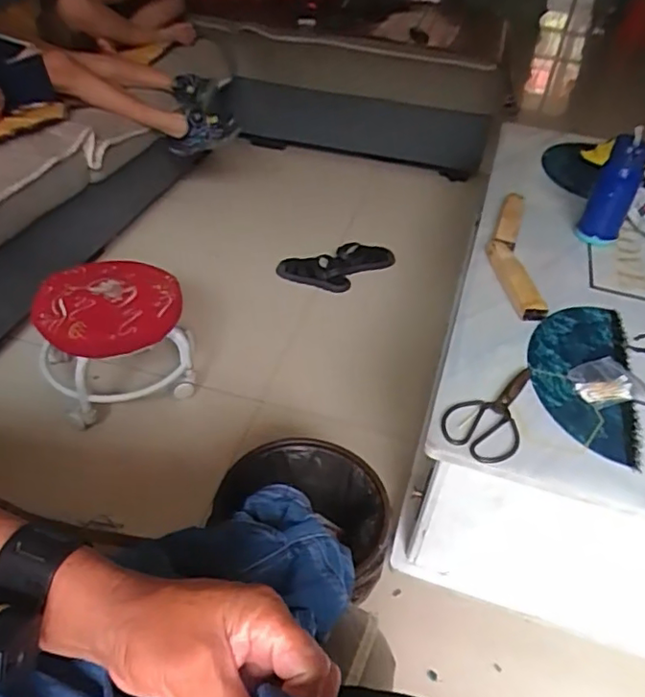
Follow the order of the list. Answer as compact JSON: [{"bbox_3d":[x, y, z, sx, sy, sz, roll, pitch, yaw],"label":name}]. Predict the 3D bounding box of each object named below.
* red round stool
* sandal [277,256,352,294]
[{"bbox_3d":[-0.438,-0.024,1.263,0.290,0.222,0.253,-11,43,-18],"label":"red round stool"},{"bbox_3d":[-0.026,-0.222,1.700,0.214,0.068,0.082,16,42,12],"label":"sandal"}]

